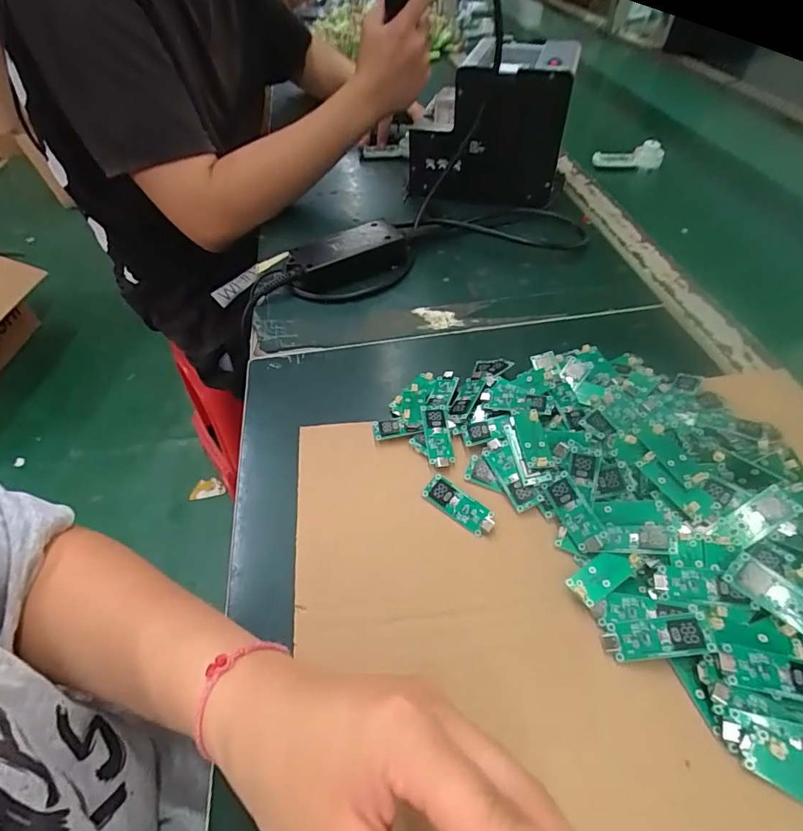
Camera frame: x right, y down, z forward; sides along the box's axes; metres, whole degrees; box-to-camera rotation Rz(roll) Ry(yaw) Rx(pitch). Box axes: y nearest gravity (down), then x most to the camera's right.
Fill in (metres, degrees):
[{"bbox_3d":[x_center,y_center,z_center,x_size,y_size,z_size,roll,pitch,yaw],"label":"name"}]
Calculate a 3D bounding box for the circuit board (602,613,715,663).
[{"bbox_3d":[0.134,0.118,0.249,0.051,0.004,0.019,-17,60,20],"label":"circuit board"}]

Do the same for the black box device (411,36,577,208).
[{"bbox_3d":[0.110,-0.360,0.587,0.184,0.152,0.128,11,51,12],"label":"black box device"}]

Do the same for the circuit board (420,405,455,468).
[{"bbox_3d":[0.026,0.014,0.349,0.019,0.009,0.053,-3,62,-5],"label":"circuit board"}]

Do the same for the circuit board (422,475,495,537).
[{"bbox_3d":[0.038,0.059,0.313,0.050,0.007,0.018,35,59,28],"label":"circuit board"}]

